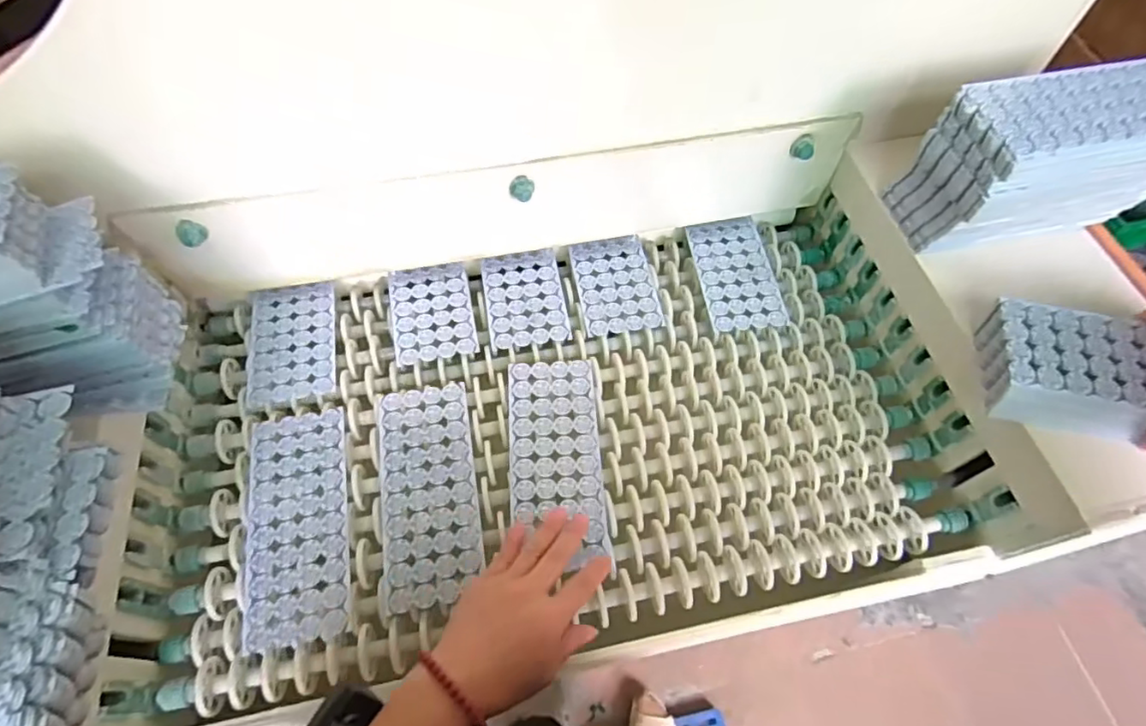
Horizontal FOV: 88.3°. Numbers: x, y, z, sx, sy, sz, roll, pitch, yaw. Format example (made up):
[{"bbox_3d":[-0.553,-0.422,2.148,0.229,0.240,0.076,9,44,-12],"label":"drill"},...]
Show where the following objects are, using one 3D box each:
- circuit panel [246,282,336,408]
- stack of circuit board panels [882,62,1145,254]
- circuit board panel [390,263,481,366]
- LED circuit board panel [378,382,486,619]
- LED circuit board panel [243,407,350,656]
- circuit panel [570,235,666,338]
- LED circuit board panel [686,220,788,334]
[{"bbox_3d":[-0.291,-0.025,0.614,0.085,0.007,0.141,-10,61,-7],"label":"circuit panel"},{"bbox_3d":[0.420,-0.175,0.526,0.208,0.127,0.095,-10,61,-6],"label":"stack of circuit board panels"},{"bbox_3d":[-0.150,-0.056,0.631,0.082,0.008,0.120,-11,61,-7],"label":"circuit board panel"},{"bbox_3d":[-0.129,0.112,0.530,0.084,0.004,0.201,-8,61,-6],"label":"LED circuit board panel"},{"bbox_3d":[-0.241,0.137,0.518,0.083,0.006,0.202,-10,61,-7],"label":"LED circuit board panel"},{"bbox_3d":[0.047,-0.088,0.654,0.085,0.006,0.126,-7,61,-6],"label":"circuit panel"},{"bbox_3d":[0.184,-0.104,0.665,0.086,0.007,0.152,-6,60,-4],"label":"LED circuit board panel"}]

